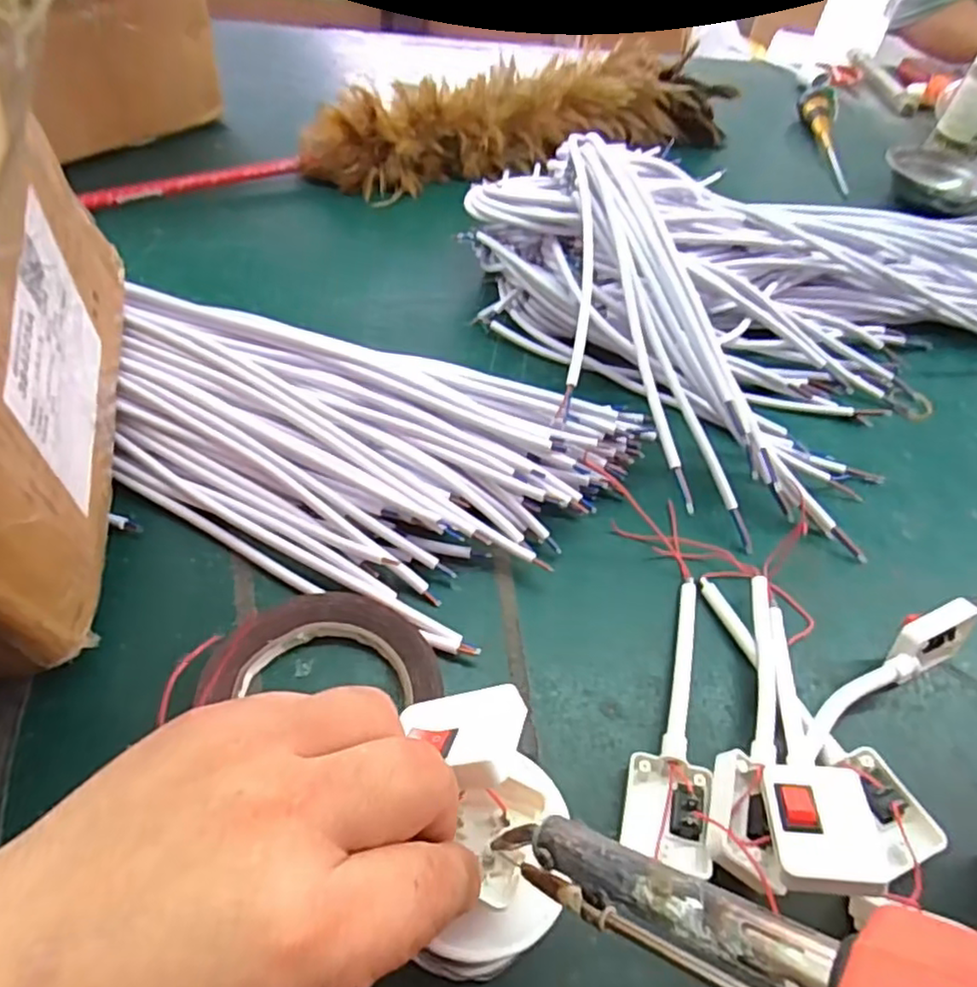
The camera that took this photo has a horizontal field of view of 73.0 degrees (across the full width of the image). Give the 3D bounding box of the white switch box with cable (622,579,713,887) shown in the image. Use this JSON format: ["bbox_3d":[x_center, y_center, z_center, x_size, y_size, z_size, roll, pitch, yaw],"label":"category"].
[{"bbox_3d":[0.092,0.101,0.323,0.037,0.025,0.147,15,50,6],"label":"white switch box with cable"}]

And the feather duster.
[{"bbox_3d":[-0.032,-0.367,0.662,0.691,0.077,0.089,-20,55,-21],"label":"feather duster"}]

